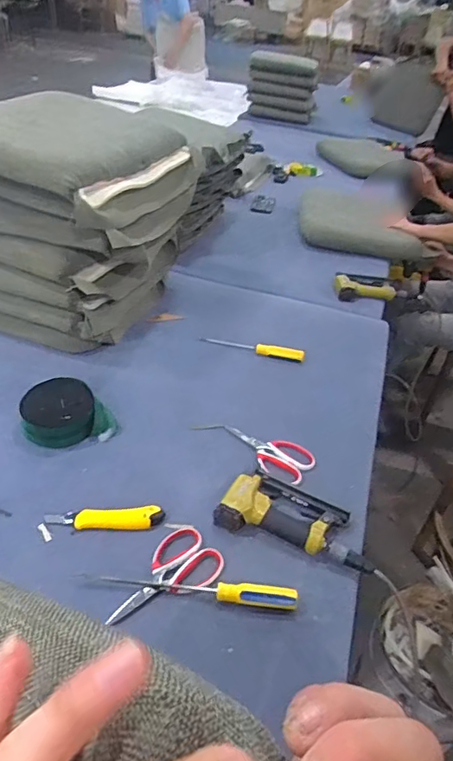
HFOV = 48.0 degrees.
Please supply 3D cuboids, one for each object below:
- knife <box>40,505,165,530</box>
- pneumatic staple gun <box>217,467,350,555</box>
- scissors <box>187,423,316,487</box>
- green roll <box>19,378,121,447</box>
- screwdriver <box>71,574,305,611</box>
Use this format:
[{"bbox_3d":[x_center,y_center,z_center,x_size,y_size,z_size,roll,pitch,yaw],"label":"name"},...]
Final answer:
[{"bbox_3d":[-0.197,0.225,0.826,0.186,0.013,0.040,0,40,-9],"label":"knife"},{"bbox_3d":[0.097,0.219,0.849,0.193,0.044,0.139,24,42,20],"label":"pneumatic staple gun"},{"bbox_3d":[0.058,0.126,0.993,0.223,0.018,0.094,28,41,22],"label":"scissors"},{"bbox_3d":[-0.301,0.056,0.962,0.158,0.067,0.120,-12,43,-22],"label":"green roll"},{"bbox_3d":[-0.058,0.304,0.745,0.322,0.025,0.030,8,39,1],"label":"screwdriver"}]

